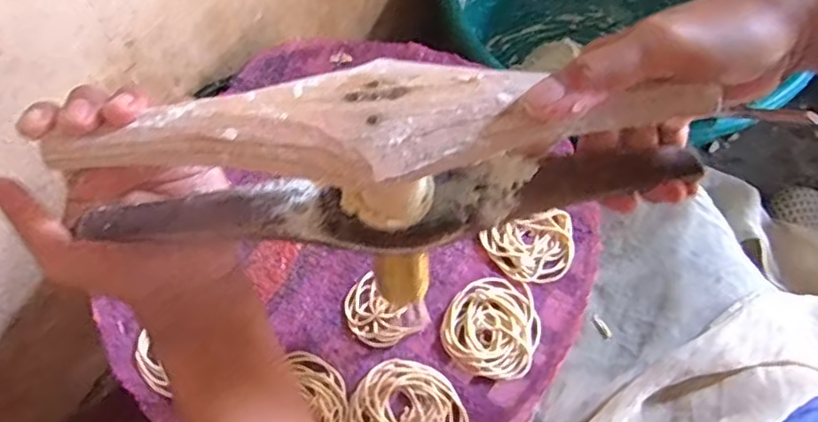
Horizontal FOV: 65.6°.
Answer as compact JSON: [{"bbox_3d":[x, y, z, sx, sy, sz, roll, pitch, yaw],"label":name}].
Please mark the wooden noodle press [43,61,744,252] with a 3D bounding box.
[{"bbox_3d":[-0.009,-0.025,0.306,0.281,0.079,0.060,0,63,0],"label":"wooden noodle press"}]

